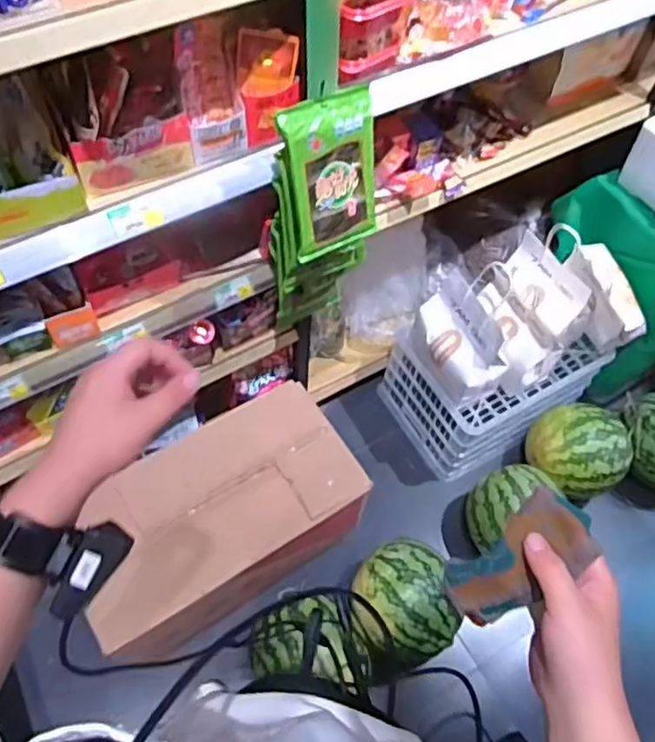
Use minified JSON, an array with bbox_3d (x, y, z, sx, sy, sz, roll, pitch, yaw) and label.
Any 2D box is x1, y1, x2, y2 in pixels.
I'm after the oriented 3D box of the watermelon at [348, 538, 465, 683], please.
[{"bbox_3d":[0.170,0.560,1.514,0.244,0.221,0.267,2,60,-3],"label":"watermelon"}]

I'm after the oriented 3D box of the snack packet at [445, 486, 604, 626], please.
[{"bbox_3d":[0.147,0.152,0.499,0.059,0.134,0.038,47,31,21],"label":"snack packet"}]

